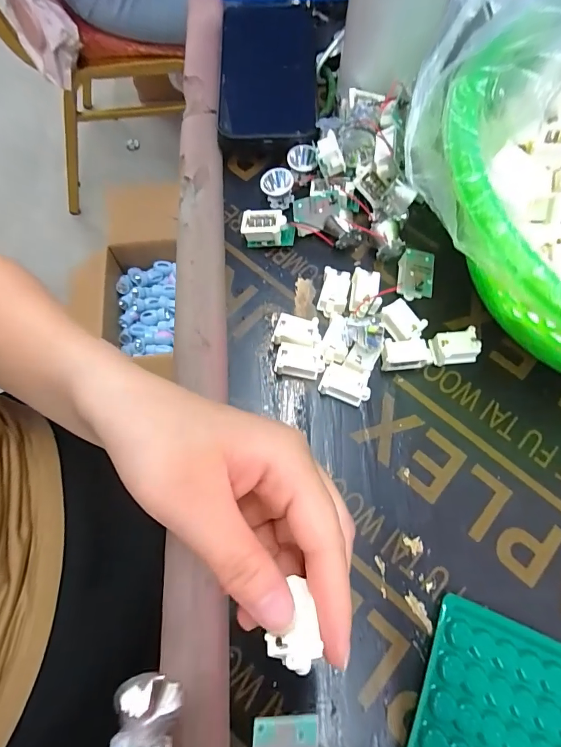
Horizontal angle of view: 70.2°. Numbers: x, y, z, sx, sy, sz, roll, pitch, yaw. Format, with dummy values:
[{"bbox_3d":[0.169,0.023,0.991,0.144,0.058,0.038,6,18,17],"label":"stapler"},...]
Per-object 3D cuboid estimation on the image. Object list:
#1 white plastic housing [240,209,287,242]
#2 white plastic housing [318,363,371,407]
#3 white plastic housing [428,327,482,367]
[{"bbox_3d":[-0.012,-0.101,0.270,0.029,0.014,0.018,9,71,1],"label":"white plastic housing"},{"bbox_3d":[0.039,0.006,0.239,0.029,0.013,0.018,18,71,5],"label":"white plastic housing"},{"bbox_3d":[0.107,-0.016,0.246,0.029,0.012,0.018,-7,71,-4],"label":"white plastic housing"}]

